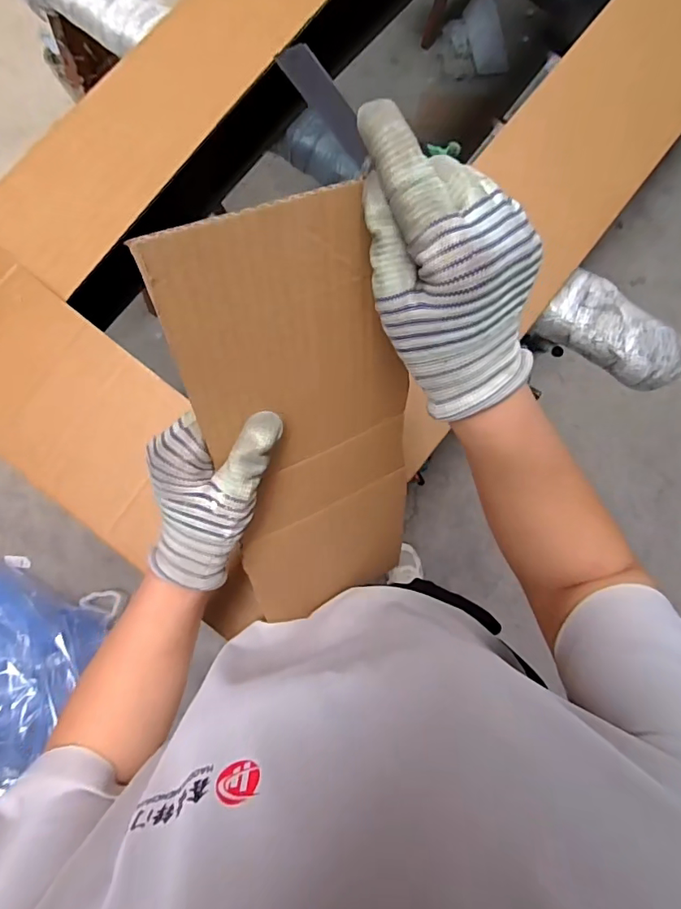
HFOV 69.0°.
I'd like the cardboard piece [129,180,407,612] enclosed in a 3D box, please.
[{"bbox_3d":[-0.012,0.012,0.366,0.149,0.380,0.007,-24,51,-19],"label":"cardboard piece"}]

